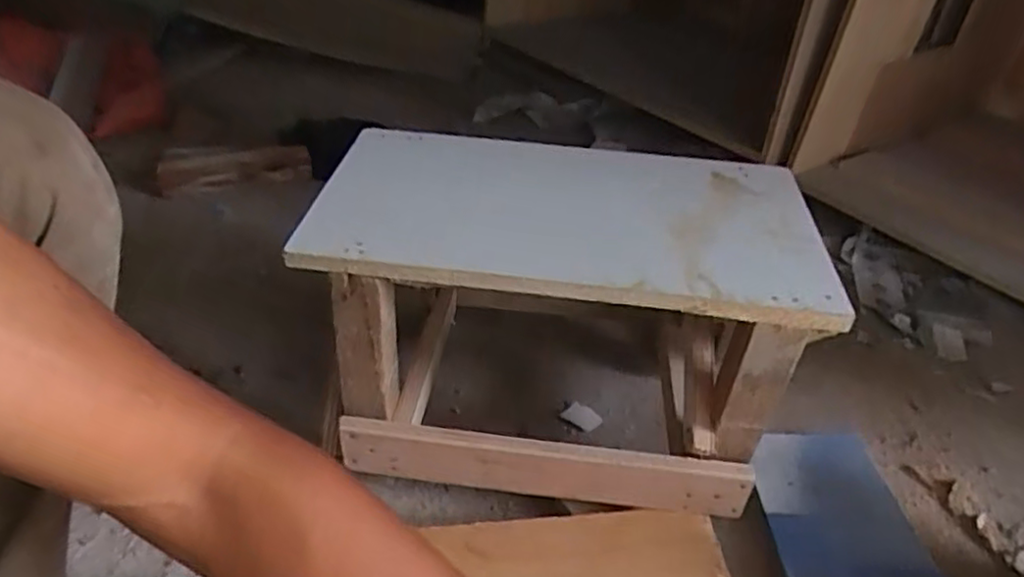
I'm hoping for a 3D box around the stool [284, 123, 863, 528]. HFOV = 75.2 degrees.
[{"bbox_3d":[0.042,0.031,0.638,0.412,0.252,0.249,7,37,3],"label":"stool"}]

